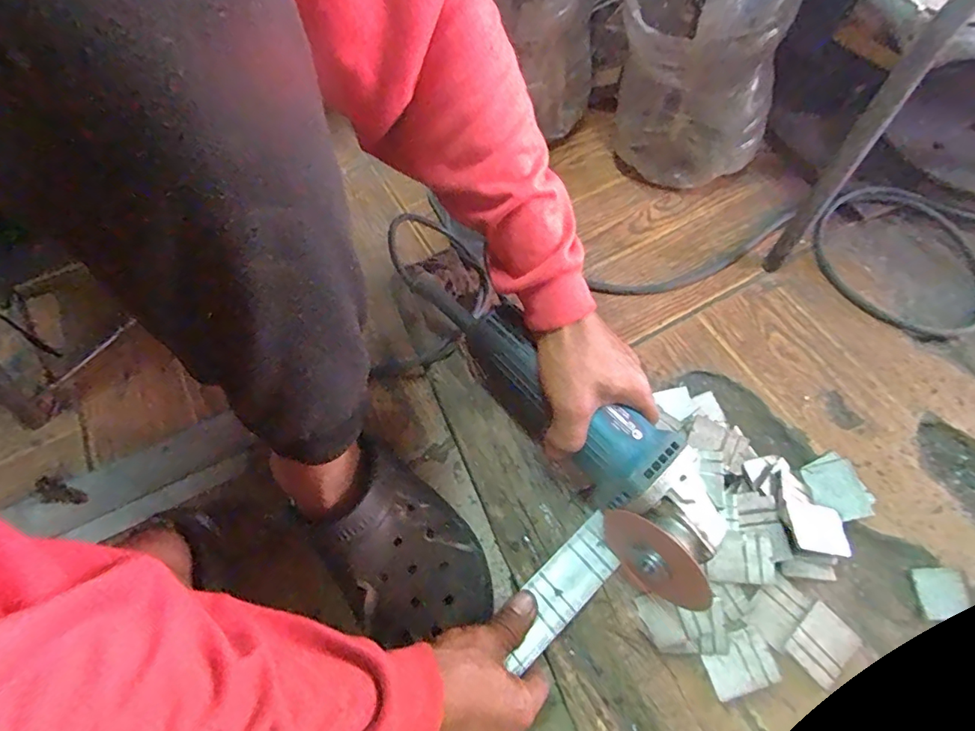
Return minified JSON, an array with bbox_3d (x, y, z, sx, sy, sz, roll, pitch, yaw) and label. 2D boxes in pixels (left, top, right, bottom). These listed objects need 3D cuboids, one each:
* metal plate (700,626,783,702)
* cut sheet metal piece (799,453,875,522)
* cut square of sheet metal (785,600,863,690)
[{"bbox_3d":[0.195,0.229,0.394,0.051,0.004,0.039,-16,61,-4],"label":"metal plate"},{"bbox_3d":[0.311,0.109,0.454,0.040,0.005,0.056,-29,58,15],"label":"cut sheet metal piece"},{"bbox_3d":[0.264,0.219,0.402,0.052,0.004,0.038,-40,64,-17],"label":"cut square of sheet metal"}]

